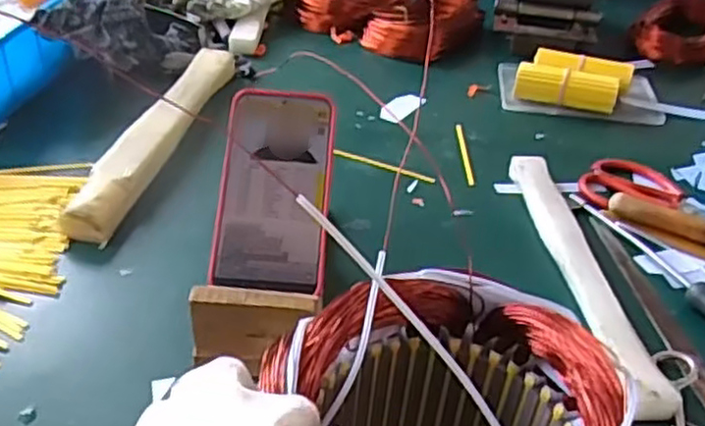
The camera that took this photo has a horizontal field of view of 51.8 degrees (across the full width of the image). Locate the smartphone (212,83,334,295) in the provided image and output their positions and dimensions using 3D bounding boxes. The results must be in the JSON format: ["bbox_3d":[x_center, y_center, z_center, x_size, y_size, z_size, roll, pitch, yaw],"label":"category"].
[{"bbox_3d":[-0.058,-0.020,0.549,0.081,0.015,0.162,4,70,-1],"label":"smartphone"}]

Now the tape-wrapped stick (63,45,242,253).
[{"bbox_3d":[-0.186,-0.082,0.717,0.046,0.042,0.344,9,36,7],"label":"tape-wrapped stick"}]

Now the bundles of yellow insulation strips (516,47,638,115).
[{"bbox_3d":[0.253,-0.148,0.834,0.121,0.046,0.079,18,38,18],"label":"bundles of yellow insulation strips"}]

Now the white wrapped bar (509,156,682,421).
[{"bbox_3d":[0.184,0.041,0.588,0.033,0.021,0.298,-1,36,-7],"label":"white wrapped bar"}]

